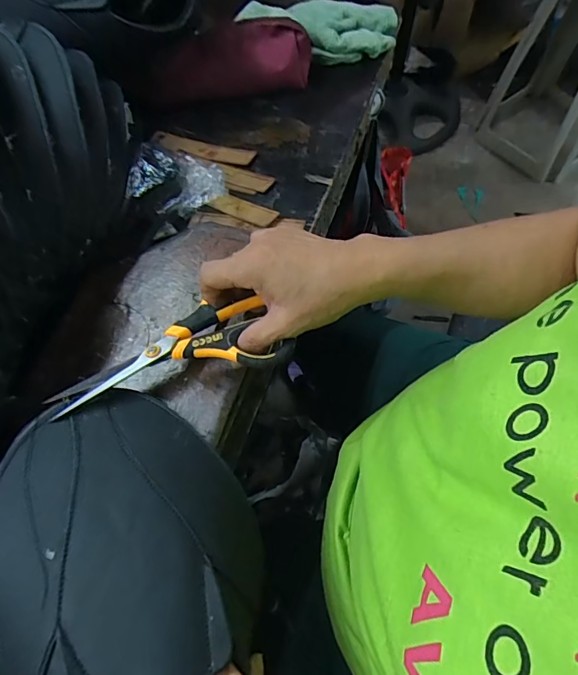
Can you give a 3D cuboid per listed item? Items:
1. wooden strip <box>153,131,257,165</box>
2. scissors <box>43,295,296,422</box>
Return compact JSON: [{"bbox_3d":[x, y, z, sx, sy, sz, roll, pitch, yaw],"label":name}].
[{"bbox_3d":[-0.102,-0.223,0.531,0.127,0.005,0.024,14,75,12],"label":"wooden strip"},{"bbox_3d":[-0.092,0.013,0.346,0.175,0.017,0.071,-19,64,-5],"label":"scissors"}]

